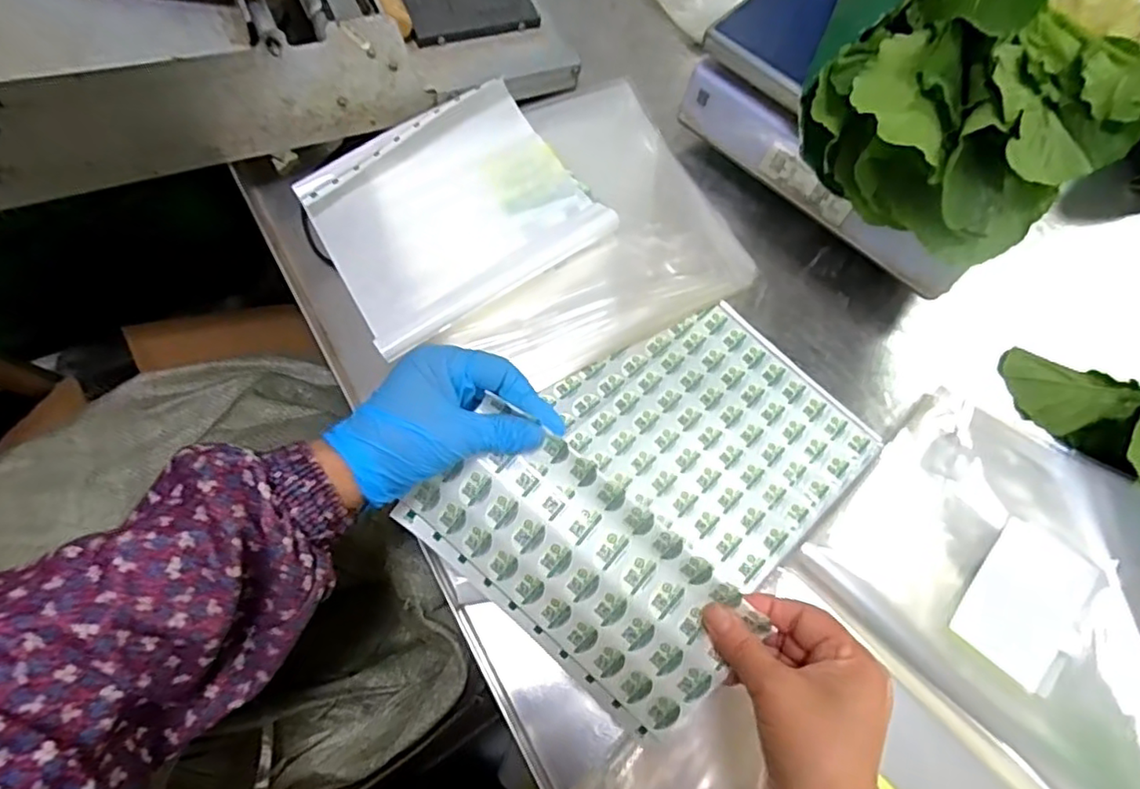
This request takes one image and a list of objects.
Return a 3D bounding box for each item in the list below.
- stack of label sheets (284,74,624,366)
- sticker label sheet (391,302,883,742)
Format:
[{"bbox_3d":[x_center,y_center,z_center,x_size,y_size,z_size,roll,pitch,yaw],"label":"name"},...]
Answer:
[{"bbox_3d":[-0.100,-0.153,0.529,0.217,0.025,0.194,-35,74,-14],"label":"stack of label sheets"},{"bbox_3d":[0.069,0.046,0.425,0.204,0.110,0.296,43,74,13],"label":"sticker label sheet"}]

